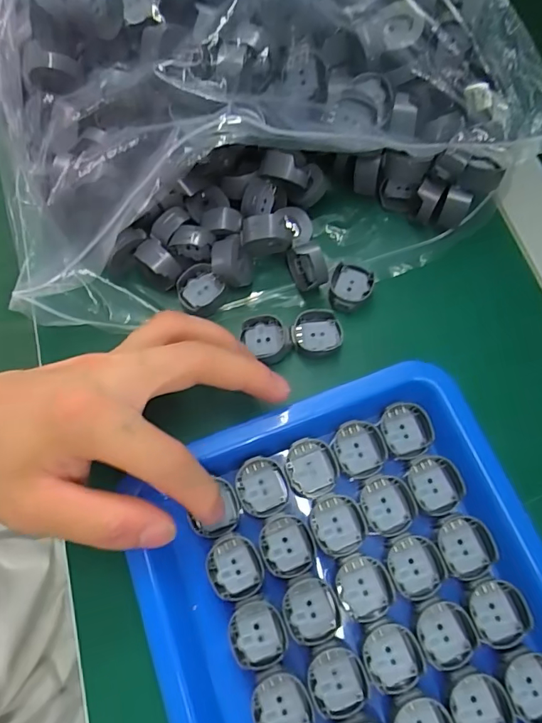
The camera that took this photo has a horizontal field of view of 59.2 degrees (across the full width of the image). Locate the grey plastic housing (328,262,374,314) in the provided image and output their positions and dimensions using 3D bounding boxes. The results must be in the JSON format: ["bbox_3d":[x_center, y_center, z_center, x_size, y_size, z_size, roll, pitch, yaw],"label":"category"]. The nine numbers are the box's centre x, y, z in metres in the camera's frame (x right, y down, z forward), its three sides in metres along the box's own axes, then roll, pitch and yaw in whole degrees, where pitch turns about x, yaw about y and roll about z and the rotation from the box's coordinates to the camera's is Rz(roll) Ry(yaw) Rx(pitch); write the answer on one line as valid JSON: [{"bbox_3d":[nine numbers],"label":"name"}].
[{"bbox_3d":[0.047,-0.043,0.280,0.024,0.009,0.029,17,71,6],"label":"grey plastic housing"}]

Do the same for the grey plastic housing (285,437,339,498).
[{"bbox_3d":[0.021,0.054,0.242,0.025,0.004,0.027,-11,70,-4],"label":"grey plastic housing"}]

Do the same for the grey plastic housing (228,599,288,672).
[{"bbox_3d":[-0.006,0.125,0.217,0.025,0.004,0.027,-14,71,-5],"label":"grey plastic housing"}]

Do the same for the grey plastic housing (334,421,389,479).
[{"bbox_3d":[0.045,0.045,0.244,0.025,0.007,0.027,-15,71,-5],"label":"grey plastic housing"}]

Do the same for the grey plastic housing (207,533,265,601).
[{"bbox_3d":[-0.017,0.098,0.227,0.025,0.004,0.027,-25,72,-9],"label":"grey plastic housing"}]

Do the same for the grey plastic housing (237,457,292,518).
[{"bbox_3d":[-0.004,0.063,0.239,0.026,0.007,0.028,-10,70,-4],"label":"grey plastic housing"}]

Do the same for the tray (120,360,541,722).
[{"bbox_3d":[0.043,0.124,0.211,0.181,0.022,0.213,-19,72,-8],"label":"tray"}]

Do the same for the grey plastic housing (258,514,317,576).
[{"bbox_3d":[0.008,0.089,0.230,0.025,0.004,0.027,-13,71,-4],"label":"grey plastic housing"}]

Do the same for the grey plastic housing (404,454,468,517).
[{"bbox_3d":[0.082,0.061,0.237,0.025,0.006,0.027,-26,72,-9],"label":"grey plastic housing"}]

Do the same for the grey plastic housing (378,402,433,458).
[{"bbox_3d":[0.070,0.035,0.246,0.024,0.009,0.028,-6,70,-2],"label":"grey plastic housing"}]

